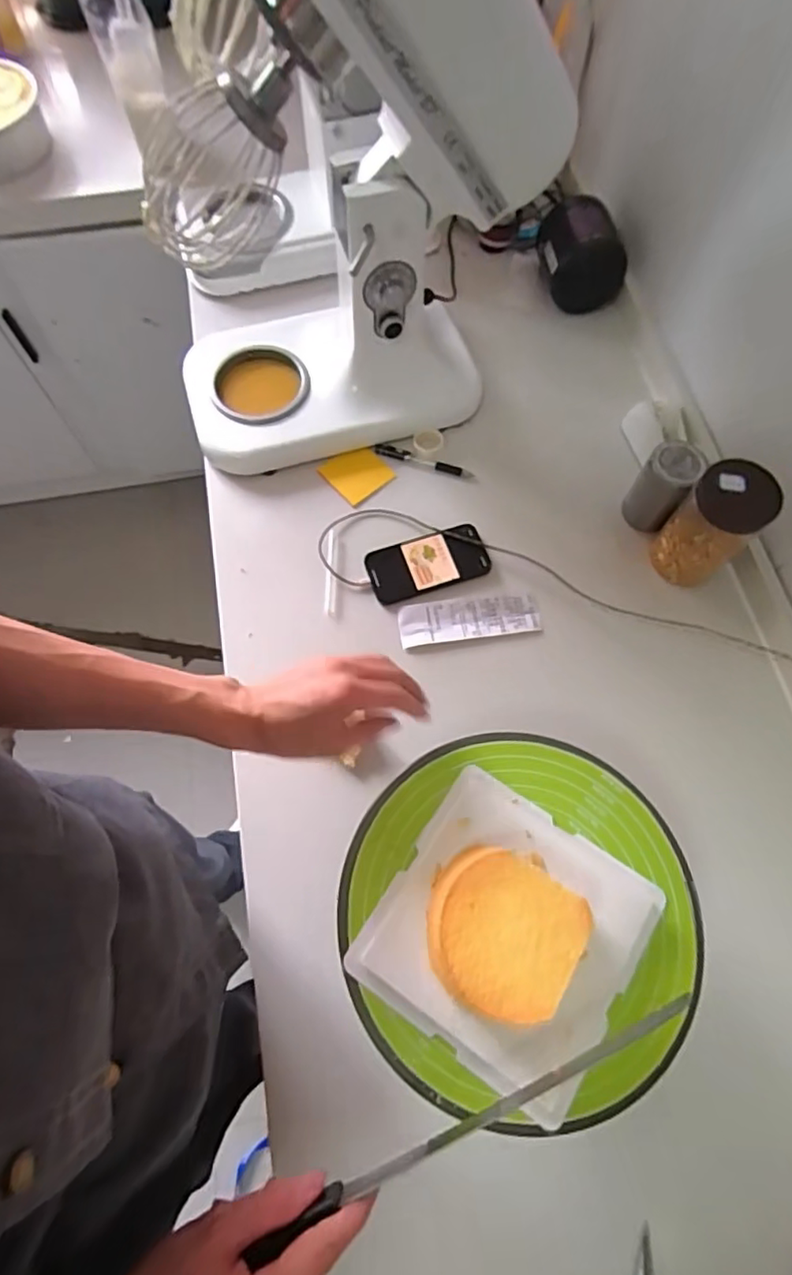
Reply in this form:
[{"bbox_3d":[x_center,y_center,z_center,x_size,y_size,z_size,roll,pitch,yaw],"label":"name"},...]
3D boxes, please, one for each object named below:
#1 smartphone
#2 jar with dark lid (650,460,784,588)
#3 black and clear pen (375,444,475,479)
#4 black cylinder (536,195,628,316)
[{"bbox_3d":[0.039,-0.092,0.746,0.147,0.011,0.075,-17,70,-7],"label":"smartphone"},{"bbox_3d":[0.361,-0.127,0.688,0.082,0.133,0.084,0,68,-1],"label":"jar with dark lid"},{"bbox_3d":[0.038,-0.236,0.807,0.135,0.010,0.016,16,69,5],"label":"black and clear pen"},{"bbox_3d":[0.269,-0.552,0.877,0.122,0.117,0.083,4,68,1],"label":"black cylinder"}]

